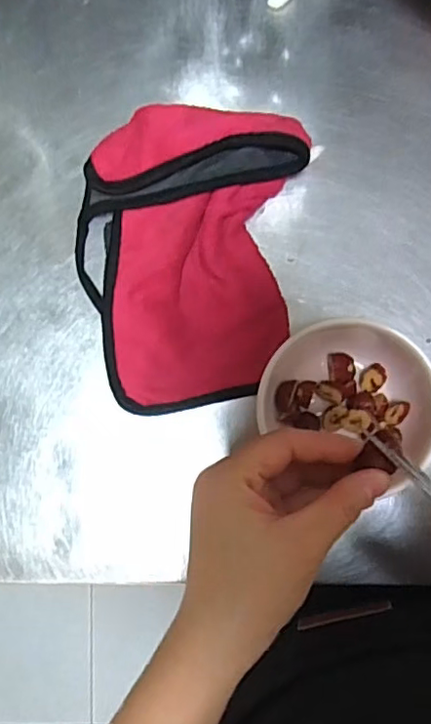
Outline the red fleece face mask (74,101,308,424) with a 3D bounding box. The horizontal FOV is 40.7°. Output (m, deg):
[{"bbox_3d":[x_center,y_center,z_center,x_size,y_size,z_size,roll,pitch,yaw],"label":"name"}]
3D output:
[{"bbox_3d":[-0.023,-0.070,0.410,0.151,0.041,0.205,5,87,2],"label":"red fleece face mask"}]

